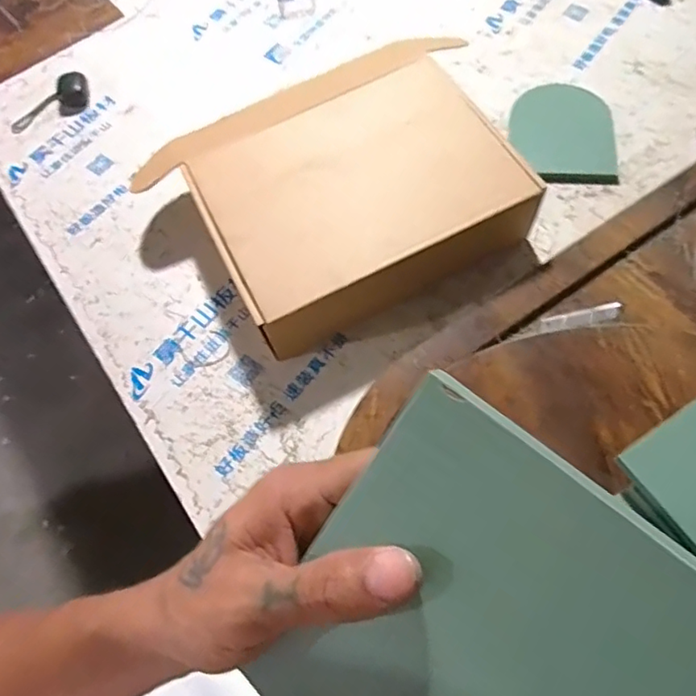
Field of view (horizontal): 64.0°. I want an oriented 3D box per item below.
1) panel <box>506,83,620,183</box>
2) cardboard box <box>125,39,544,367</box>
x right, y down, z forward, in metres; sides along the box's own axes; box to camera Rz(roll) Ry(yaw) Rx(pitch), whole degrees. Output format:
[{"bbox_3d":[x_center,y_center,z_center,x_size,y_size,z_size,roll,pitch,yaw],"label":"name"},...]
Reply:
[{"bbox_3d":[0.313,-0.318,0.817,0.143,0.009,0.181,2,67,7],"label":"panel"},{"bbox_3d":[-0.011,-0.210,0.749,0.415,0.108,0.354,-25,66,-5],"label":"cardboard box"}]

